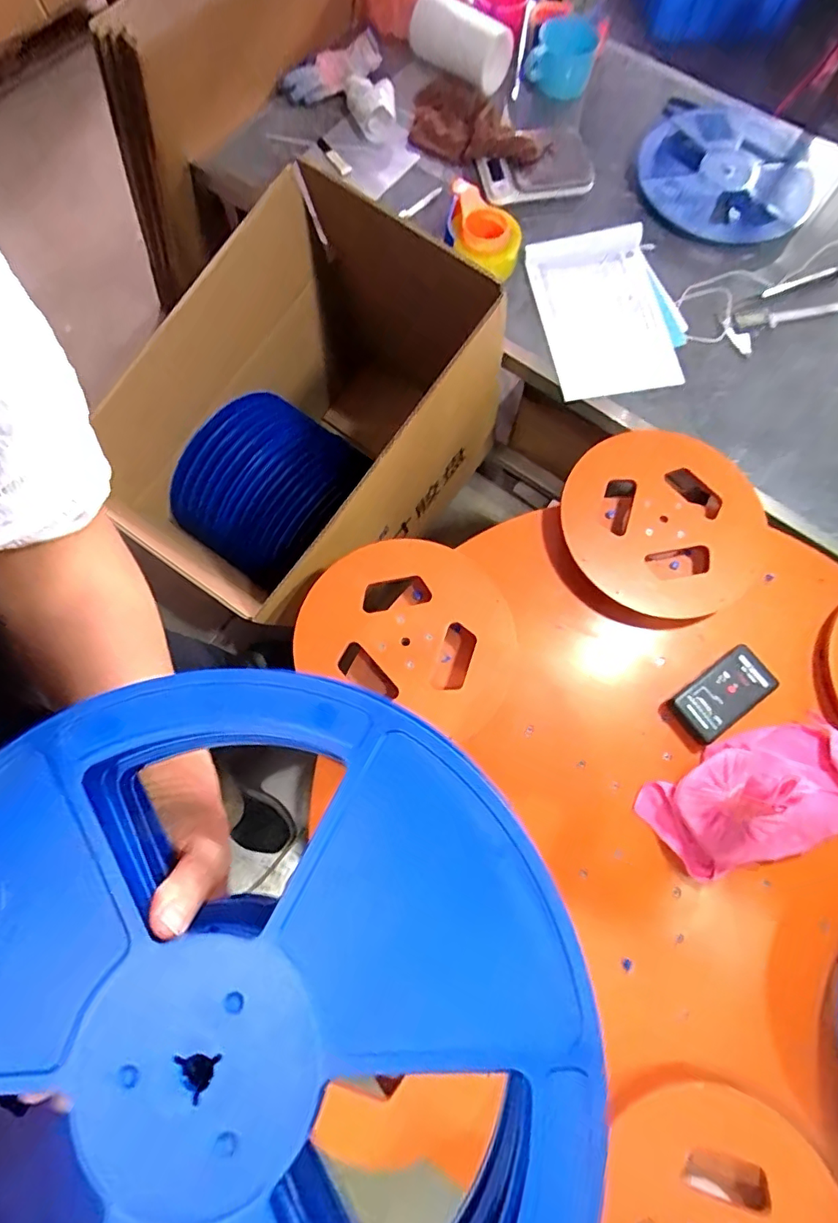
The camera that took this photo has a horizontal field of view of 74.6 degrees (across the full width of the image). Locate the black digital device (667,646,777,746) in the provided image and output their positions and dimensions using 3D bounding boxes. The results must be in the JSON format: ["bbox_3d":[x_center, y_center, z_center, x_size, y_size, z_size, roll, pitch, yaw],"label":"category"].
[{"bbox_3d":[0.390,0.103,0.699,0.134,0.022,0.069,-35,76,-10],"label":"black digital device"}]

